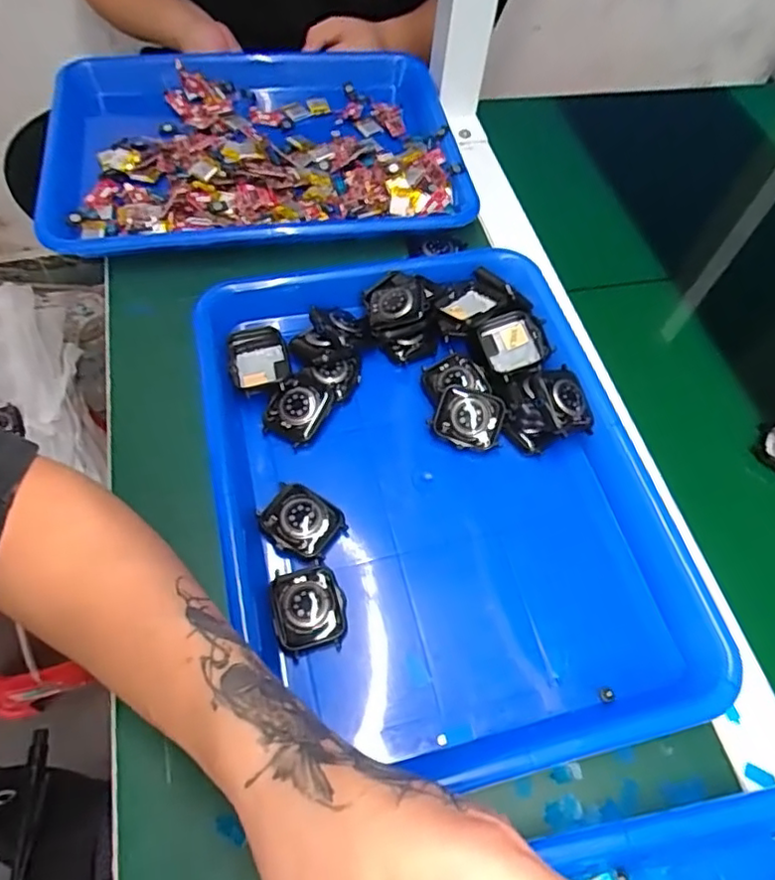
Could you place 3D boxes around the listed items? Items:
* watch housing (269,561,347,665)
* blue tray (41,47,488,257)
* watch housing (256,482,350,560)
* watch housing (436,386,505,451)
[{"bbox_3d":[-0.043,0.091,0.330,0.037,0.014,0.046,-13,61,-10],"label":"watch housing"},{"bbox_3d":[-0.119,-0.248,0.530,0.353,0.045,0.248,-6,60,-6],"label":"blue tray"},{"bbox_3d":[-0.050,0.047,0.355,0.047,0.014,0.038,35,64,17],"label":"watch housing"},{"bbox_3d":[0.052,-0.014,0.389,0.041,0.012,0.038,14,84,2],"label":"watch housing"}]

